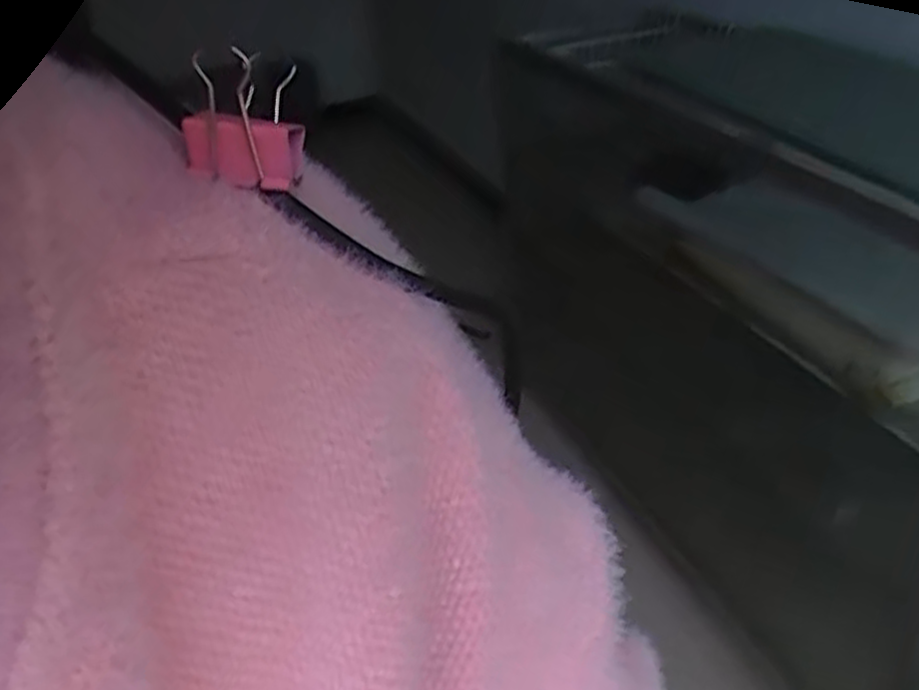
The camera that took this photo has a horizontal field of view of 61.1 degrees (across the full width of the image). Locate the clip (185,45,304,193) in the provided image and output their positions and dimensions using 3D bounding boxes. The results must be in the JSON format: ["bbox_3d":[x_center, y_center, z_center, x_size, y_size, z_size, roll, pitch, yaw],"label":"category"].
[{"bbox_3d":[-0.048,-0.049,0.172,0.027,0.027,0.011,15,38,28],"label":"clip"}]

